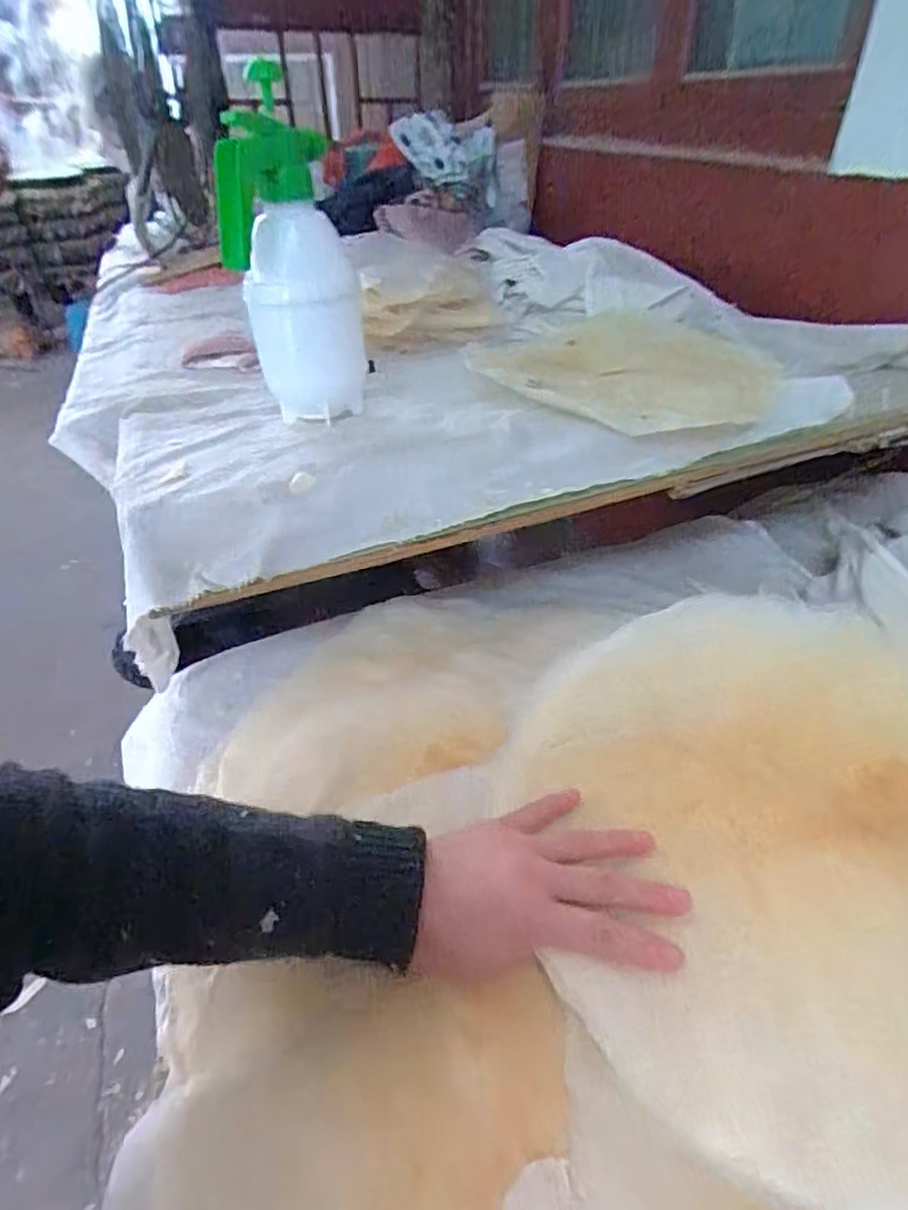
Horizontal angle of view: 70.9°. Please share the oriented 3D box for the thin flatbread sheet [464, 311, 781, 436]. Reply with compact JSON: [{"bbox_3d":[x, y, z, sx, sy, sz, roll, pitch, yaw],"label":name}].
[{"bbox_3d":[0.195,-0.279,0.742,0.326,0.027,0.334,12,41,17],"label":"thin flatbread sheet"}]

